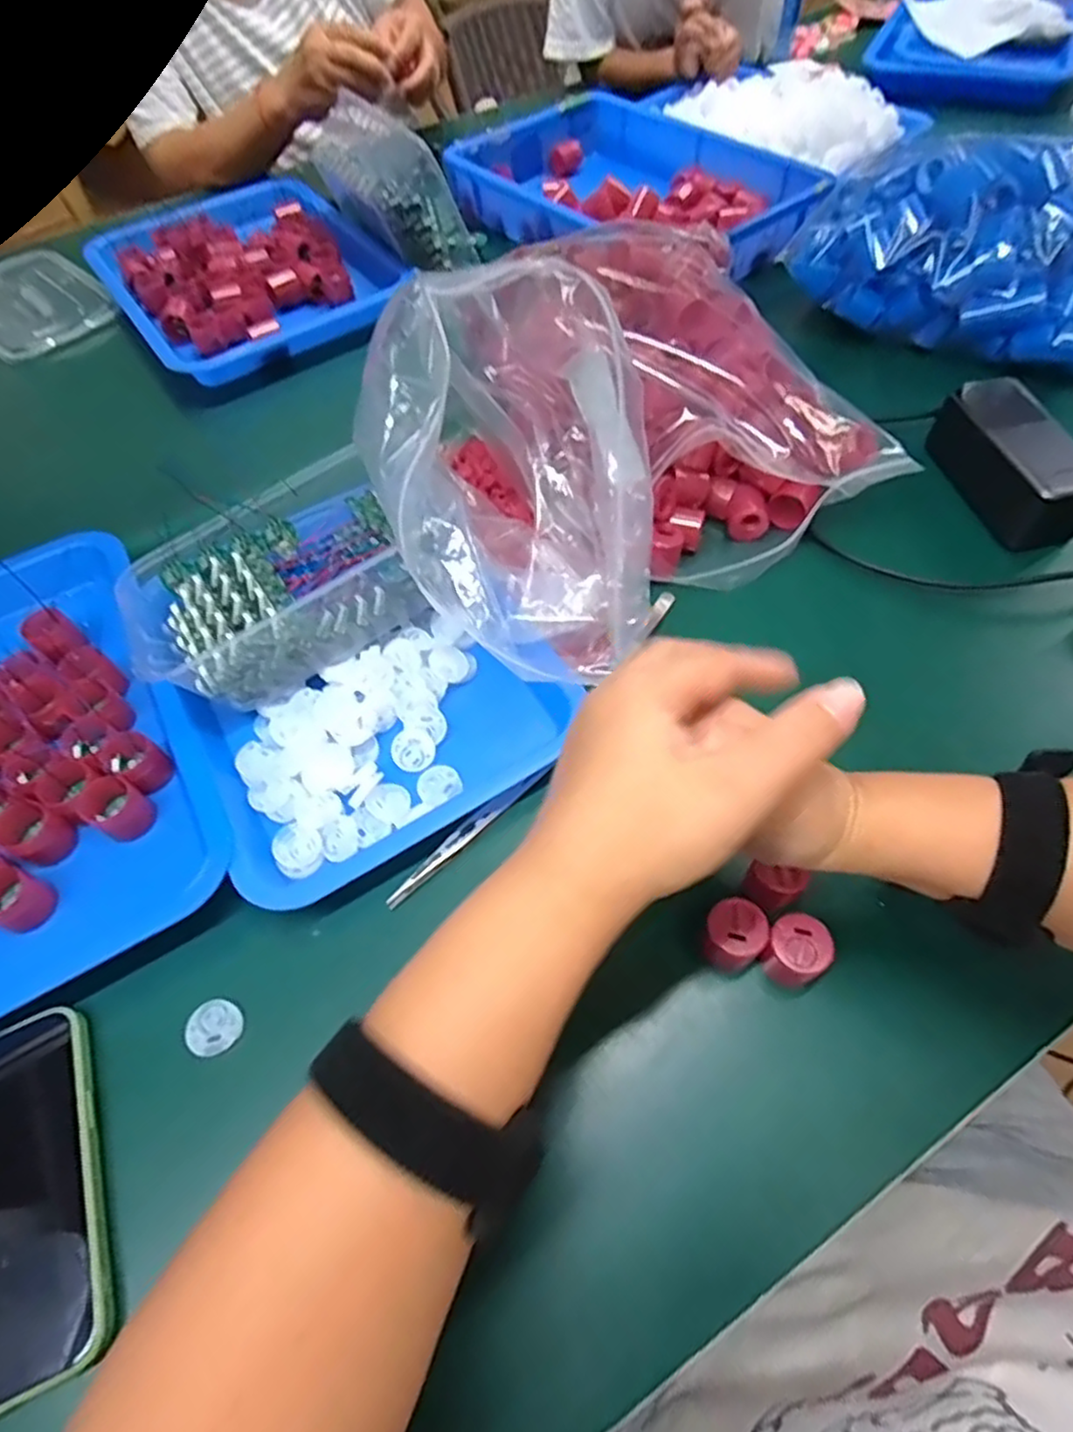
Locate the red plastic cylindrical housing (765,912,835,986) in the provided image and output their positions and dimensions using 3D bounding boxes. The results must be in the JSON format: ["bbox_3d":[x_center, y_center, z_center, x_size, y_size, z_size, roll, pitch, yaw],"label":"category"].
[{"bbox_3d":[0.129,0.119,0.342,0.029,0.035,0.028,-2,59,2],"label":"red plastic cylindrical housing"}]

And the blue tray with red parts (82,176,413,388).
[{"bbox_3d":[-0.314,-0.484,0.740,0.271,0.041,0.314,-33,62,-16],"label":"blue tray with red parts"}]

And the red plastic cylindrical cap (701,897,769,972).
[{"bbox_3d":[0.099,0.113,0.346,0.028,0.037,0.029,-2,59,2],"label":"red plastic cylindrical cap"}]

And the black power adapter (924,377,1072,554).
[{"bbox_3d":[0.352,-0.185,0.505,0.059,0.059,0.135,-12,59,-4],"label":"black power adapter"}]

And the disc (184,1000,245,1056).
[{"bbox_3d":[-0.163,0.158,0.344,0.025,0.007,0.025,-2,59,2],"label":"disc"}]

